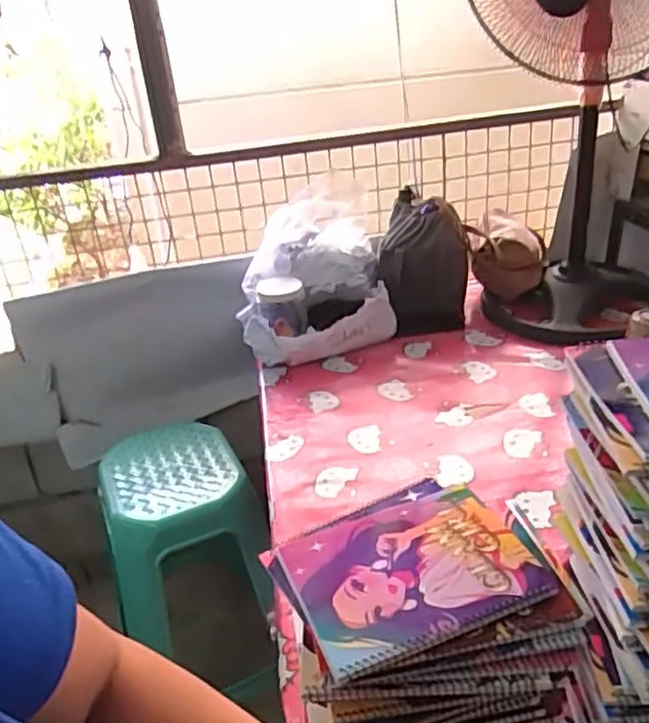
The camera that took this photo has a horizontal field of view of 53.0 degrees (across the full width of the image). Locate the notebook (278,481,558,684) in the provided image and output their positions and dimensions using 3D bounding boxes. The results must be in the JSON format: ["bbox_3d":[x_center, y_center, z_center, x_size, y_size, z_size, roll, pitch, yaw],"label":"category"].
[{"bbox_3d":[0.076,0.180,0.586,0.208,0.012,0.163,-15,29,-19],"label":"notebook"}]

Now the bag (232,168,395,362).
[{"bbox_3d":[-0.027,-0.201,1.466,0.324,0.283,0.372,-6,28,-2],"label":"bag"}]

